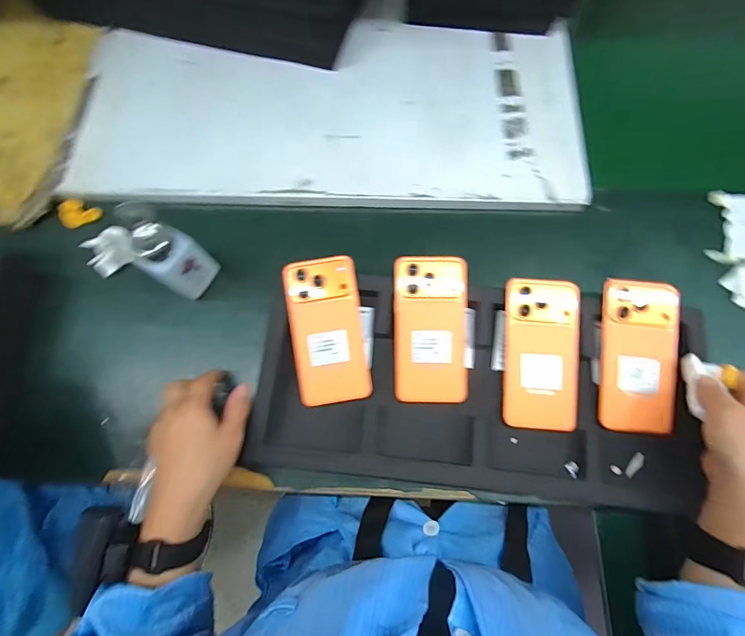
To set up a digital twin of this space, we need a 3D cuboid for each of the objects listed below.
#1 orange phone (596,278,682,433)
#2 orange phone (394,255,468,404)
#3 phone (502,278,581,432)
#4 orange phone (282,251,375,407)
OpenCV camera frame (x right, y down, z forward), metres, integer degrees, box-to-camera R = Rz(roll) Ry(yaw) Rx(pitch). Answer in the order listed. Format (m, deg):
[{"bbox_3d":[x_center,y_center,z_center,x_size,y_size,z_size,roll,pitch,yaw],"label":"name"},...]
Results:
[{"bbox_3d":[0.291,0.041,0.425,0.080,0.008,0.163,5,86,3],"label":"orange phone"},{"bbox_3d":[0.066,0.012,0.434,0.081,0.006,0.160,1,86,-1],"label":"orange phone"},{"bbox_3d":[0.186,0.039,0.427,0.079,0.005,0.161,3,86,3],"label":"phone"},{"bbox_3d":[-0.051,0.013,0.436,0.080,0.010,0.160,-8,84,-6],"label":"orange phone"}]

